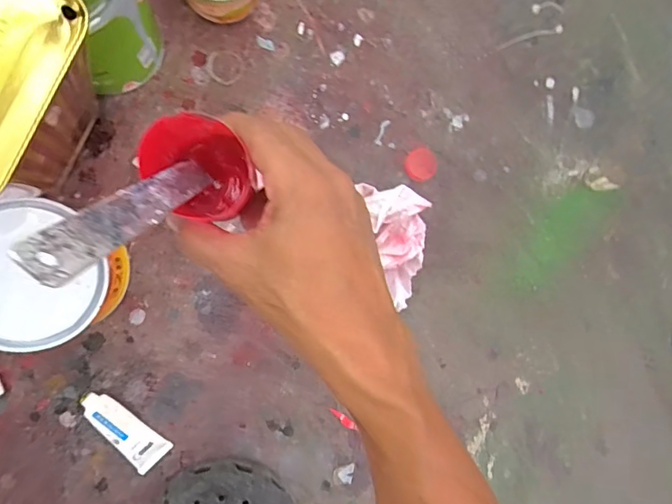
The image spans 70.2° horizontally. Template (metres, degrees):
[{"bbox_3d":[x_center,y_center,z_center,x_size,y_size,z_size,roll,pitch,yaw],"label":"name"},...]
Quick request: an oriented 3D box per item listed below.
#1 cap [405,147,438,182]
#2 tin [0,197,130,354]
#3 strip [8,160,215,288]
[{"bbox_3d":[0.092,-0.095,0.517,0.033,0.006,0.034,0,89,-8],"label":"cap"},{"bbox_3d":[-0.257,0.021,0.423,0.118,0.090,0.120,0,91,-9],"label":"tin"},{"bbox_3d":[-0.090,-0.021,0.221,0.004,0.150,0.020,-38,103,18],"label":"strip"}]

